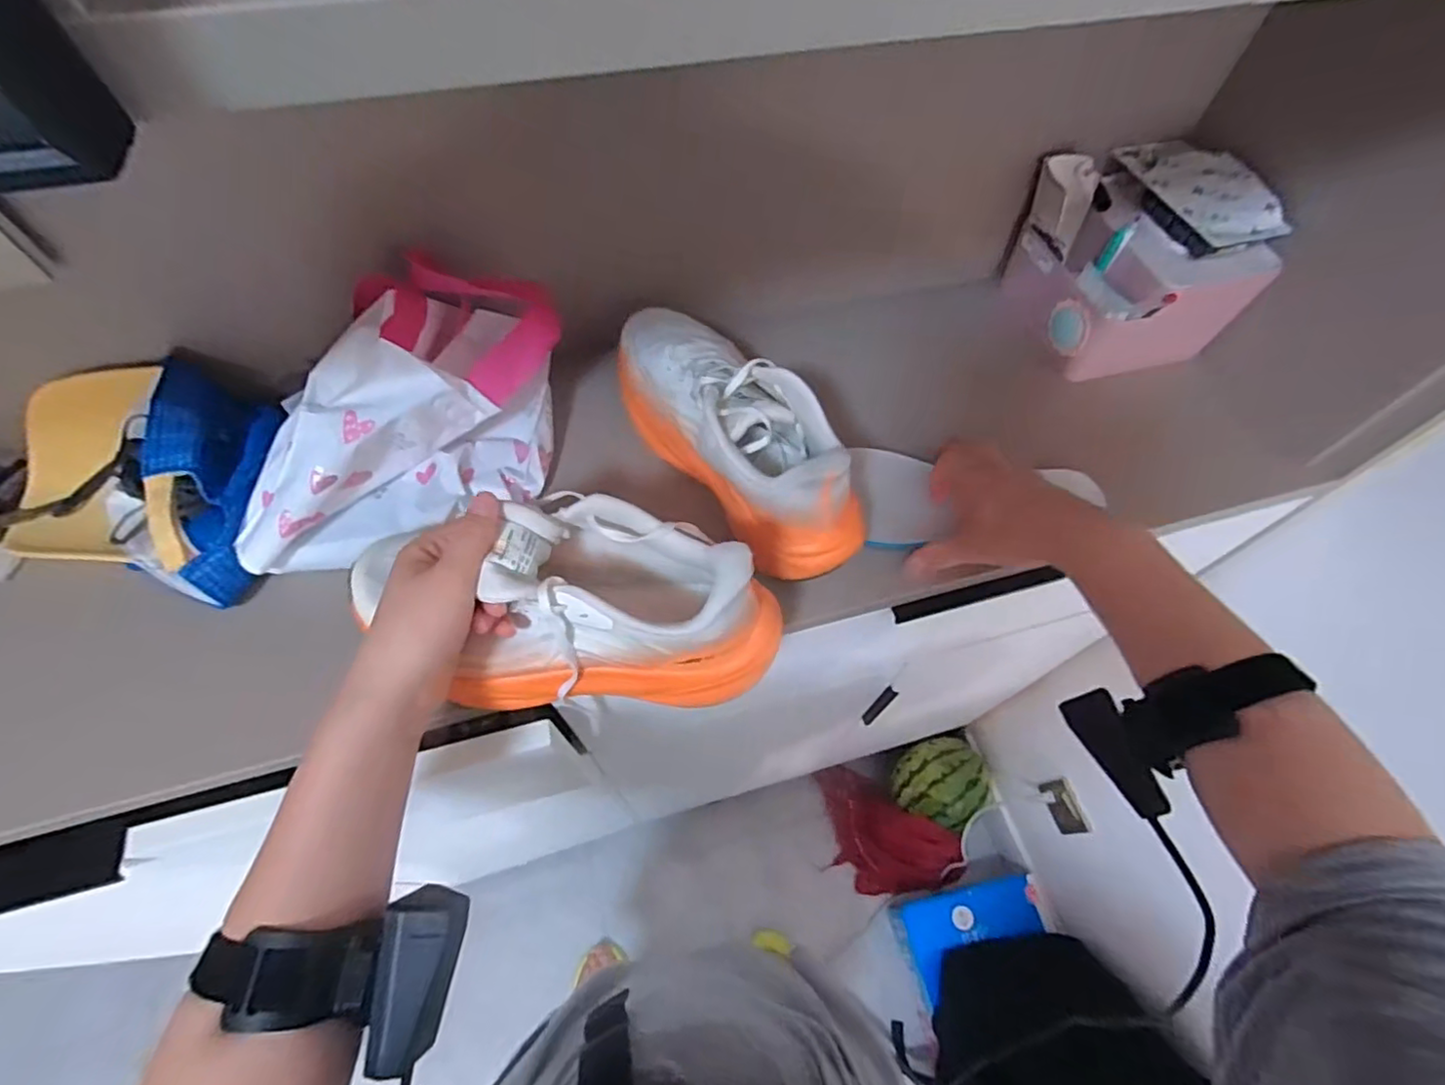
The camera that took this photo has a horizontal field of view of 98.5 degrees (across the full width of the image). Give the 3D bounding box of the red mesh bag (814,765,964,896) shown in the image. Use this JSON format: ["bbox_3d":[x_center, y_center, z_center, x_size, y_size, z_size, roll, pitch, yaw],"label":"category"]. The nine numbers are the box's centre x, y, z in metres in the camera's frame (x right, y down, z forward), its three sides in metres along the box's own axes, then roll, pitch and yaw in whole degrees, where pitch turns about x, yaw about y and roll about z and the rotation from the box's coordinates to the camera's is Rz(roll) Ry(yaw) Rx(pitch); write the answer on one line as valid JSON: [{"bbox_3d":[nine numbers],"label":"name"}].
[{"bbox_3d":[0.312,0.620,1.308,0.309,0.159,0.178,35,66,16],"label":"red mesh bag"}]

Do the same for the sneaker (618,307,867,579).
[{"bbox_3d":[0.006,-0.093,0.456,0.088,0.097,0.254,-26,65,-15],"label":"sneaker"}]

